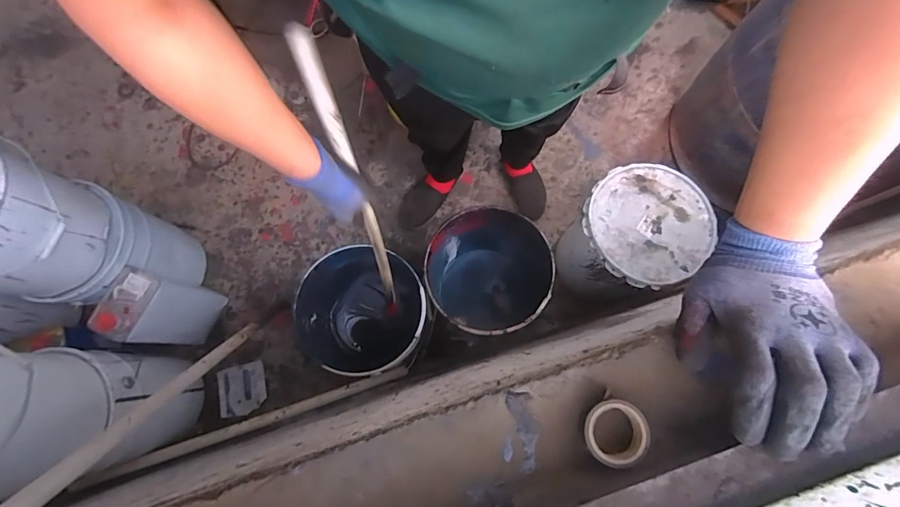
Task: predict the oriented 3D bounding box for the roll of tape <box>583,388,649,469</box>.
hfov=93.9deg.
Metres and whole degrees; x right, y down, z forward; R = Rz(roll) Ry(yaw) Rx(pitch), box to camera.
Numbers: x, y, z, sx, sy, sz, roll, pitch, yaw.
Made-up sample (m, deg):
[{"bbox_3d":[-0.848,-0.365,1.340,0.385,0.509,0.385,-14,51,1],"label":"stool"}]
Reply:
[{"bbox_3d":[0.131,0.140,0.330,0.048,0.015,0.049,36,80,8],"label":"roll of tape"}]

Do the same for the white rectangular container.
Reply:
[{"bbox_3d":[-0.762,0.152,1.135,0.110,0.328,0.166,21,78,5],"label":"white rectangular container"}]

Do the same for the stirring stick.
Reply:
[{"bbox_3d":[-0.139,-0.071,0.665,0.031,0.562,0.021,-9,55,-2],"label":"stirring stick"}]

